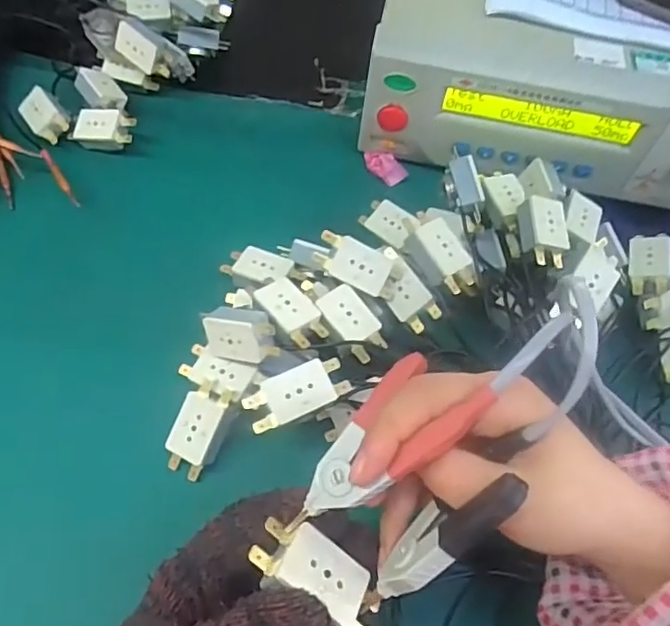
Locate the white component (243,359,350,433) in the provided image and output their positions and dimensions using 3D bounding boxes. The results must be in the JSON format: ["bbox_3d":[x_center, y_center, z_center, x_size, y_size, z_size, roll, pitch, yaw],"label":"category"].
[{"bbox_3d":[-0.022,0.046,0.344,0.059,0.011,0.026,-24,83,-11],"label":"white component"}]

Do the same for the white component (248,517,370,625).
[{"bbox_3d":[-0.005,0.110,0.245,0.054,0.012,0.028,39,38,-8],"label":"white component"}]

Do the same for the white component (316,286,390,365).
[{"bbox_3d":[0.012,0.006,0.376,0.026,0.013,0.047,-32,66,-22],"label":"white component"}]

